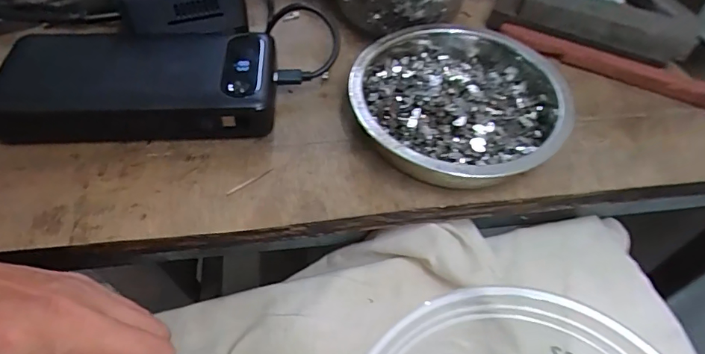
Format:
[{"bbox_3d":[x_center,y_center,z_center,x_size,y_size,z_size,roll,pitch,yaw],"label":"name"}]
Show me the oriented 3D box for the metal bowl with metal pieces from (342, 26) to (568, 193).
[{"bbox_3d":[0.060,-0.044,0.272,0.117,0.037,0.121,1,52,-2],"label":"metal bowl with metal pieces"}]

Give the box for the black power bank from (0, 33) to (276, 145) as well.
[{"bbox_3d":[-0.125,-0.056,0.278,0.152,0.027,0.071,-2,52,-4],"label":"black power bank"}]

